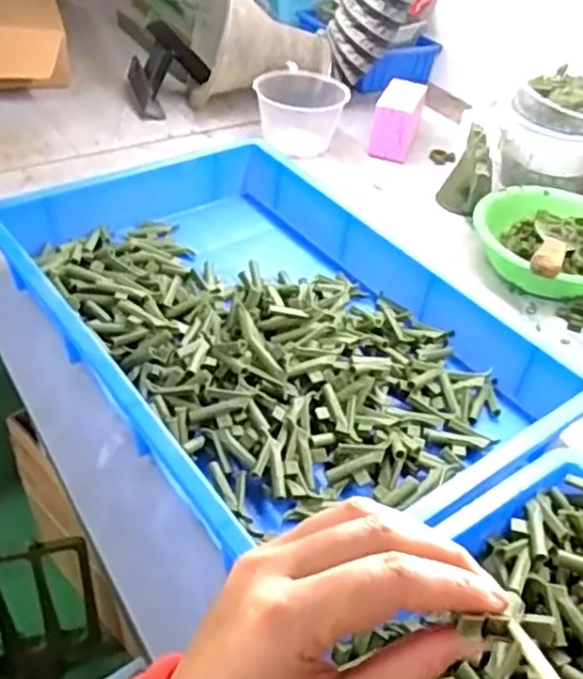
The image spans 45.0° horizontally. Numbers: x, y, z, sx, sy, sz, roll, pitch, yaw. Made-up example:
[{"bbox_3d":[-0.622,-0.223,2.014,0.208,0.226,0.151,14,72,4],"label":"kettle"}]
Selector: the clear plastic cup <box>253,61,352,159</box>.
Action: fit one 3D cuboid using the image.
[{"bbox_3d":[0.015,-0.357,1.084,0.137,0.085,0.151,7,41,1],"label":"clear plastic cup"}]

